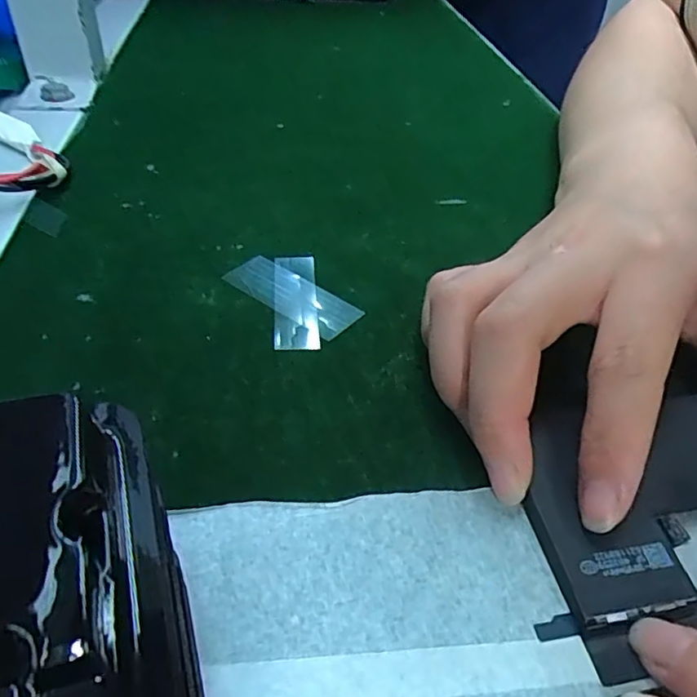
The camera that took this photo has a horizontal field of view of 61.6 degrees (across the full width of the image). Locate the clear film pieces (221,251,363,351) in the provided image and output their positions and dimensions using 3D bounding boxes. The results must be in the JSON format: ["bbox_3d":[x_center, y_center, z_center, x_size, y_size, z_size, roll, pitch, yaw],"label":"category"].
[{"bbox_3d":[-0.021,-0.020,0.223,0.034,0.004,0.053,-21,48,-26],"label":"clear film pieces"}]

